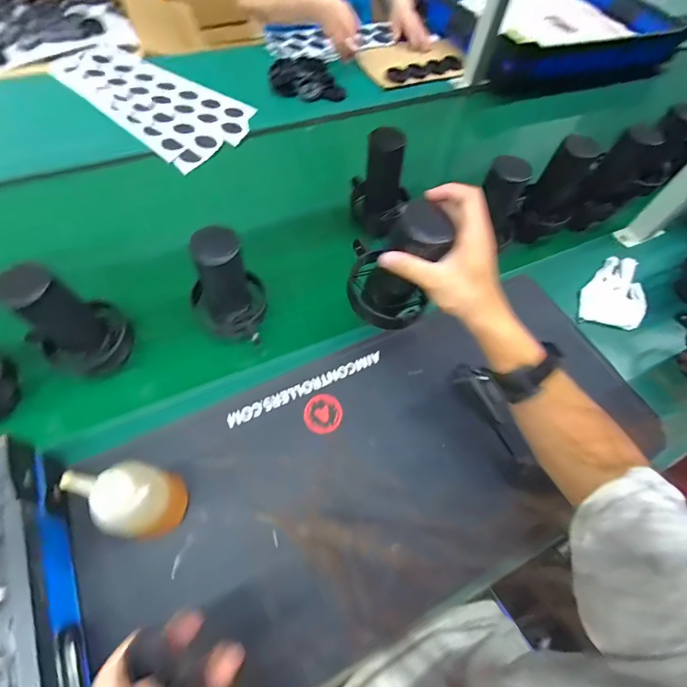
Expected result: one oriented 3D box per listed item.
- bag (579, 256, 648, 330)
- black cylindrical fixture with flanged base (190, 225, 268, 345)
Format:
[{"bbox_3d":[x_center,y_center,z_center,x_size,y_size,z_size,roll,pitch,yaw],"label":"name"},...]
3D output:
[{"bbox_3d":[0.448,-0.080,0.631,0.063,0.096,0.143,19,61,5],"label":"bag"},{"bbox_3d":[-0.137,-0.064,0.453,0.091,0.135,0.089,-24,66,-18],"label":"black cylindrical fixture with flanged base"}]

